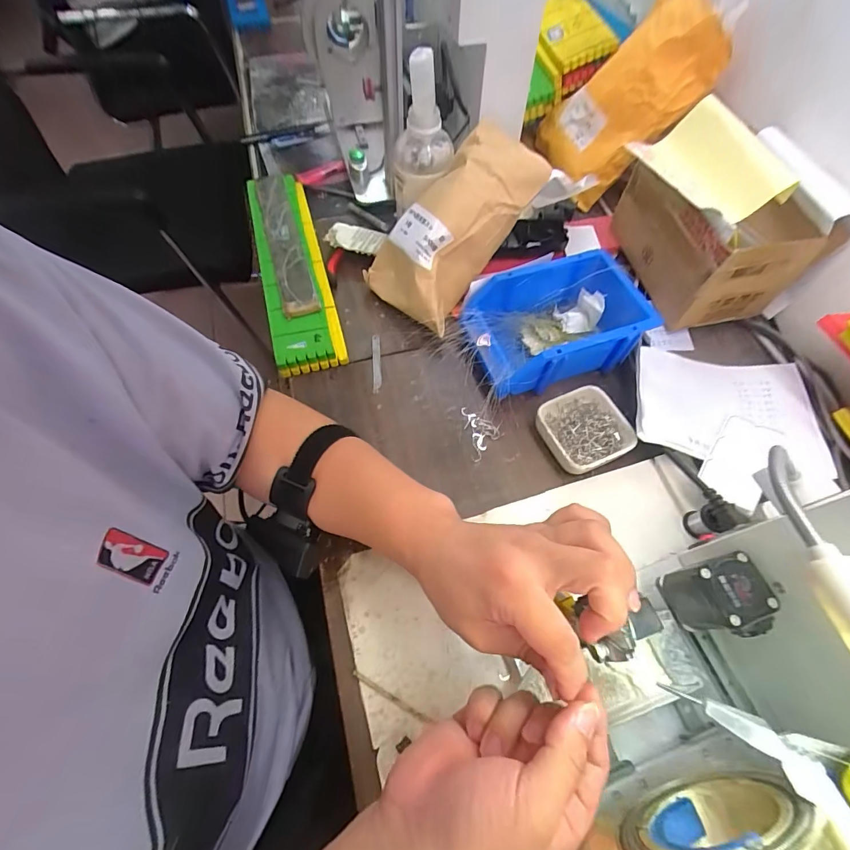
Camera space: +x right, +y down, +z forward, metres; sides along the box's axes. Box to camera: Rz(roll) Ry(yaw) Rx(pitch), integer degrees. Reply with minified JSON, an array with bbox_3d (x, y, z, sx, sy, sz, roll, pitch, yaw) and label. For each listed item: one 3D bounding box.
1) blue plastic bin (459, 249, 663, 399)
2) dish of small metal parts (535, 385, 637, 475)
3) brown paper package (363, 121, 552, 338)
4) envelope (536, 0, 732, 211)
[{"bbox_3d":[0.143,-0.114,0.480,0.190,0.071,0.128,-19,64,-11],"label":"blue plastic bin"},{"bbox_3d":[0.166,0.005,0.443,0.086,0.027,0.081,-22,64,-12],"label":"dish of small metal parts"},{"bbox_3d":[0.036,-0.225,0.494,0.224,0.082,0.131,-49,66,13],"label":"brown paper package"},{"bbox_3d":[0.260,-0.433,0.583,0.093,0.259,0.174,-25,89,-37],"label":"envelope"}]

